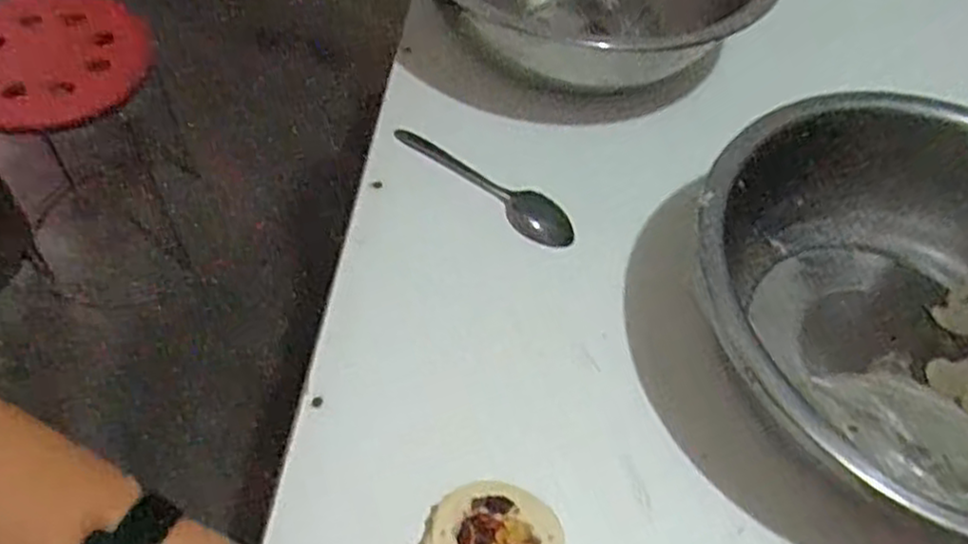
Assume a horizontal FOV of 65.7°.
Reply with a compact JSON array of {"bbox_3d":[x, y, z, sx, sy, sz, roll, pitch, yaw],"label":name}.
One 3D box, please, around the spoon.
[{"bbox_3d":[0.001,-0.072,0.629,0.170,0.020,0.031,33,57,3],"label":"spoon"}]

